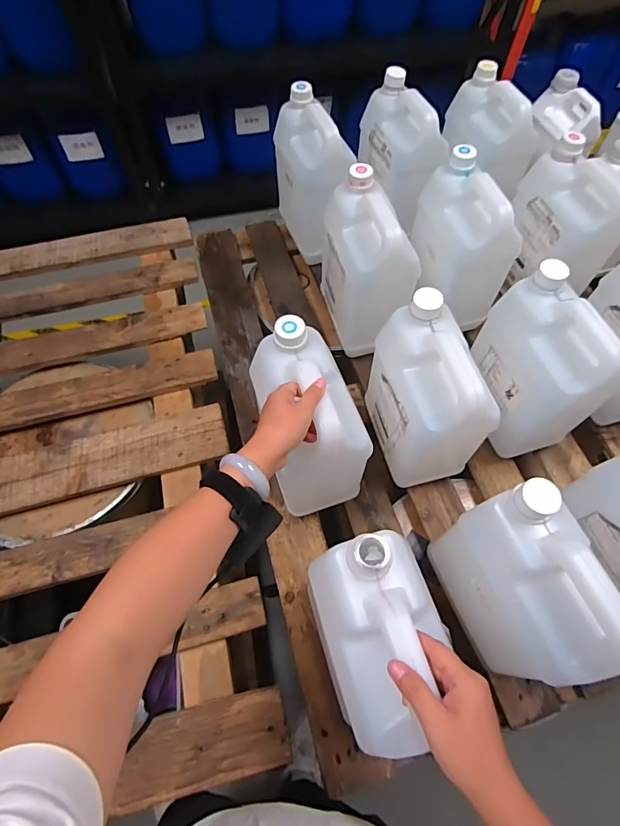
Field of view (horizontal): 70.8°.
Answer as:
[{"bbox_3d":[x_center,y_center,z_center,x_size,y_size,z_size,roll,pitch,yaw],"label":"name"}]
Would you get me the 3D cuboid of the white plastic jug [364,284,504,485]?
[{"bbox_3d":[0.168,-0.022,0.657,0.118,0.259,0.186,-17,63,-9],"label":"white plastic jug"}]

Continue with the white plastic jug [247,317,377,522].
[{"bbox_3d":[-0.002,0.015,0.638,0.112,0.261,0.184,-17,63,-9],"label":"white plastic jug"}]

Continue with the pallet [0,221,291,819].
[{"bbox_3d":[-0.699,0.133,0.839,1.174,0.154,1.137,-13,63,-7],"label":"pallet"}]

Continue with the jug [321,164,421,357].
[{"bbox_3d":[0.094,-0.256,0.777,0.109,0.255,0.193,-17,63,-9],"label":"jug"}]

